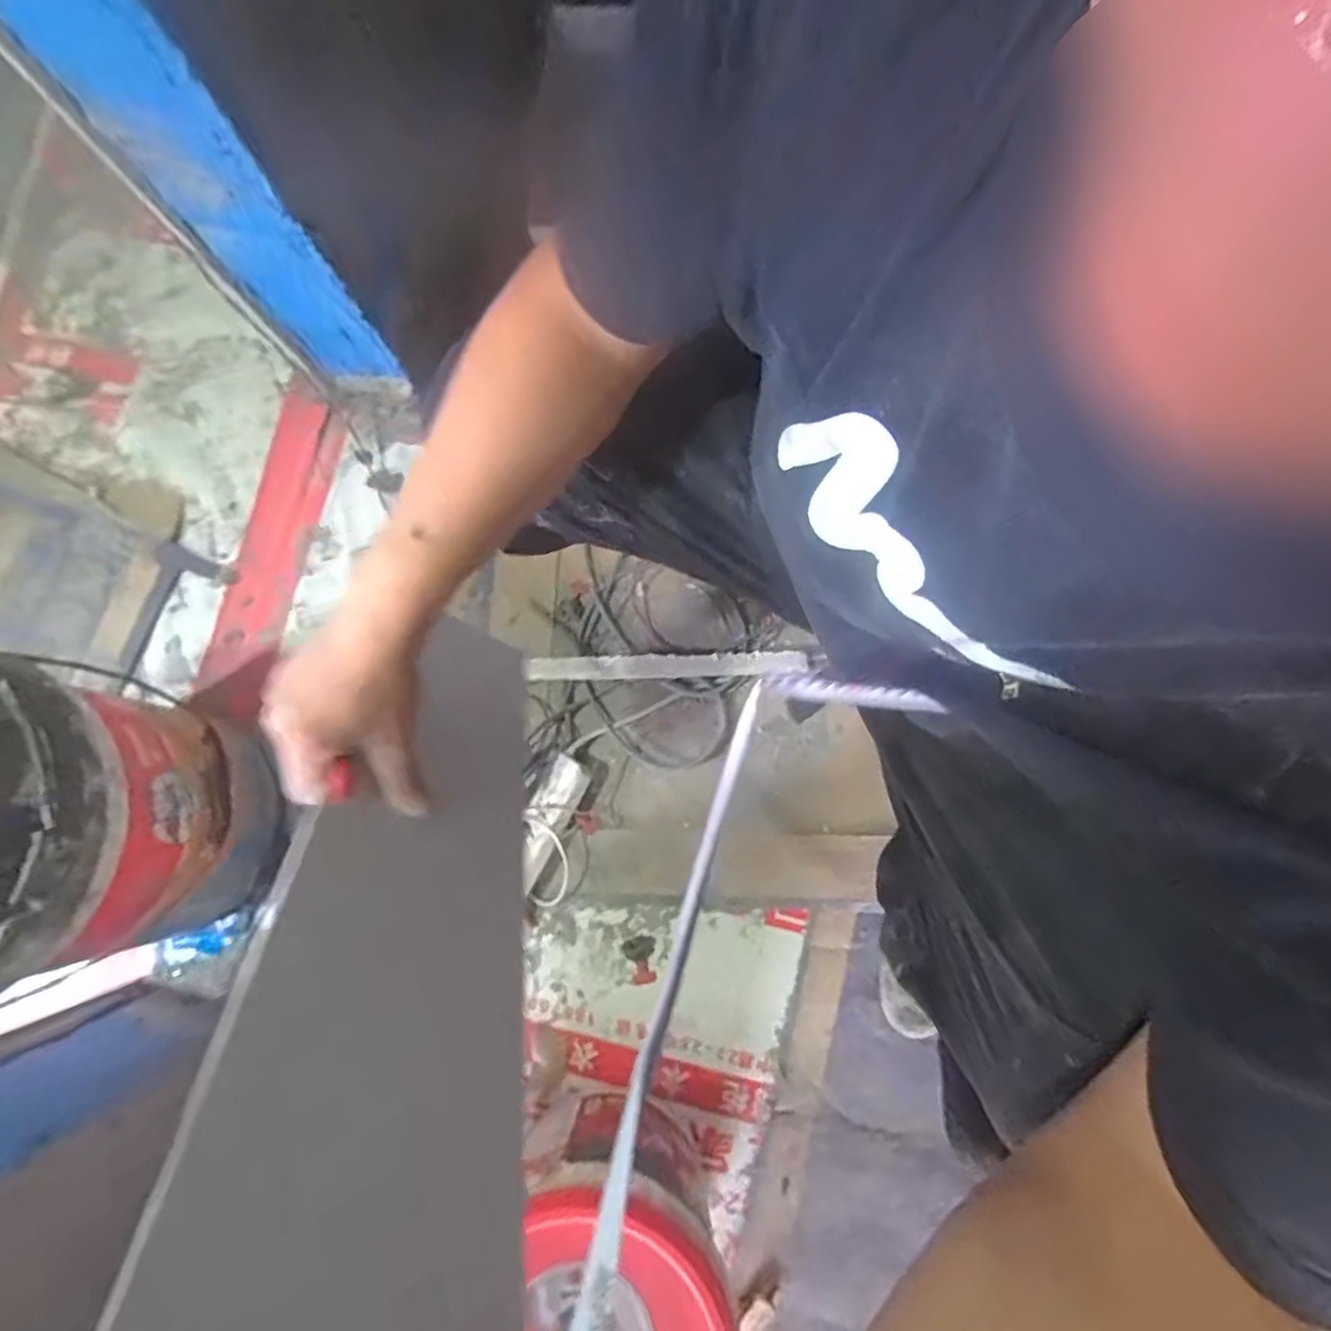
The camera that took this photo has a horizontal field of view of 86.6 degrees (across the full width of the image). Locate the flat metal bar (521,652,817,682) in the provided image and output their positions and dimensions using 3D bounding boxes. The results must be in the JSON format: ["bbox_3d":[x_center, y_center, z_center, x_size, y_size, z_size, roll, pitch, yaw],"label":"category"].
[{"bbox_3d":[0.002,0.000,0.897,0.352,0.012,0.030,-2,92,-1],"label":"flat metal bar"}]

